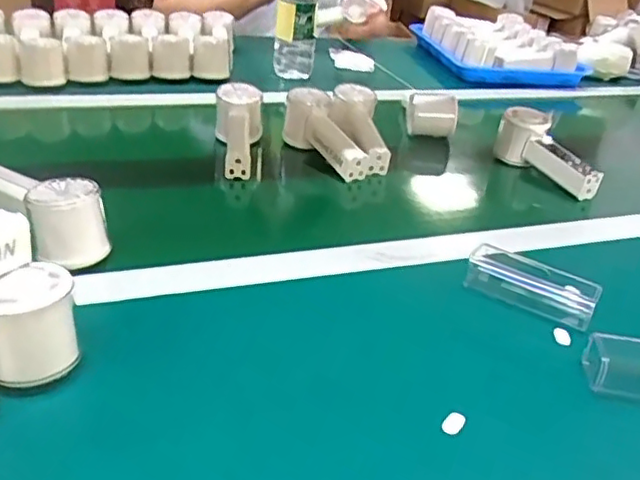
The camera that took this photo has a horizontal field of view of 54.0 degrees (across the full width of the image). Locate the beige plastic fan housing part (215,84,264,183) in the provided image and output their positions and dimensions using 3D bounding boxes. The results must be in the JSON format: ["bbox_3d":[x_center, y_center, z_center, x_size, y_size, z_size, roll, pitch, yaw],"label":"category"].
[{"bbox_3d":[-0.095,-0.120,0.735,0.056,0.051,0.158,2,47,-7],"label":"beige plastic fan housing part"}]

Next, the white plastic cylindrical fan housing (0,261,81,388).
[{"bbox_3d":[-0.178,0.052,0.386,0.055,0.061,0.051,-17,37,-34],"label":"white plastic cylindrical fan housing"}]

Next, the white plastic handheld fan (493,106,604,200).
[{"bbox_3d":[0.270,-0.098,0.745,0.055,0.059,0.150,-14,48,-30],"label":"white plastic handheld fan"}]

